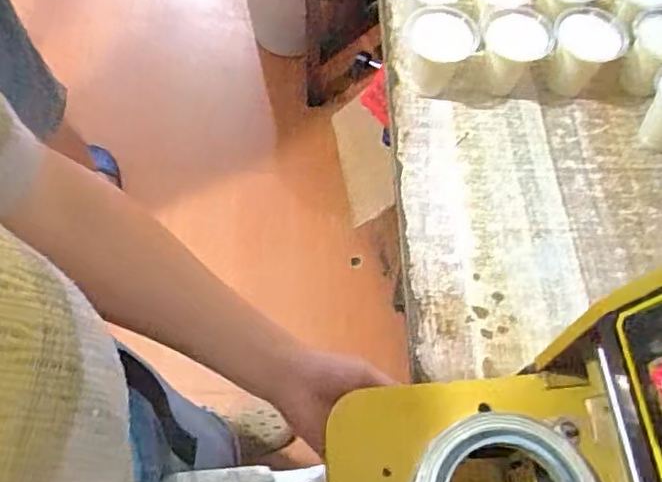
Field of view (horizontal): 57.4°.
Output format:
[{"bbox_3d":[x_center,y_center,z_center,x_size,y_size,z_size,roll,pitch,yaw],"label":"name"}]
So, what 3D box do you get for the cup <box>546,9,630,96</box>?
[{"bbox_3d":[0.330,-0.241,0.800,0.086,0.091,0.081,0,62,0],"label":"cup"}]

